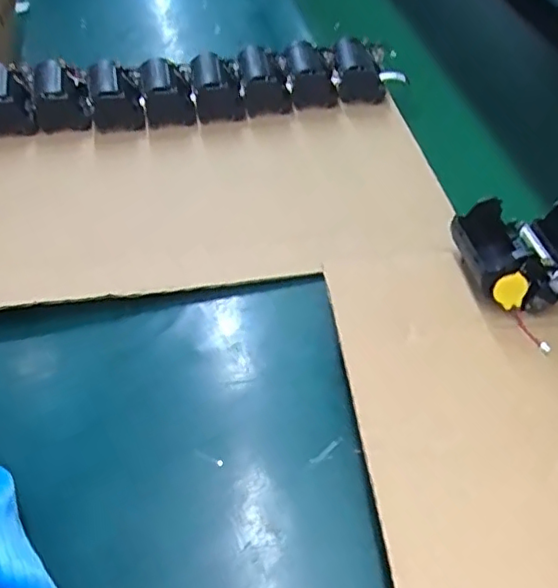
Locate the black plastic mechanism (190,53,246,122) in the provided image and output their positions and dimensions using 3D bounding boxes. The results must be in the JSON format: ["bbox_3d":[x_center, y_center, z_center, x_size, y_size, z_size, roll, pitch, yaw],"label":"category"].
[{"bbox_3d":[-0.060,-0.200,0.585,0.045,0.043,0.057,-9,49,-6],"label":"black plastic mechanism"}]

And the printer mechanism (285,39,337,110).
[{"bbox_3d":[0.030,-0.216,0.599,0.048,0.043,0.064,-5,52,-7],"label":"printer mechanism"}]

